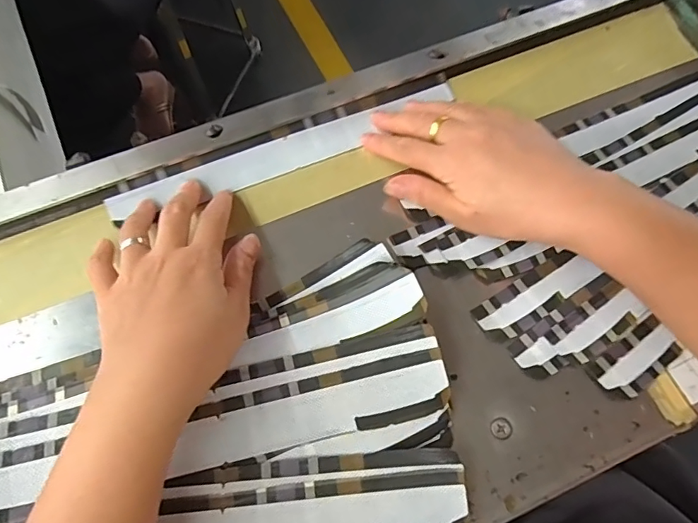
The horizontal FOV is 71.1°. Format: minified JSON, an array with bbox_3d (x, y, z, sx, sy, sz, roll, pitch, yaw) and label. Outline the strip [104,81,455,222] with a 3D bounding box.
[{"bbox_3d":[-0.041,-0.079,0.352,0.258,0.007,0.026,-21,71,-9],"label":"strip"}]

